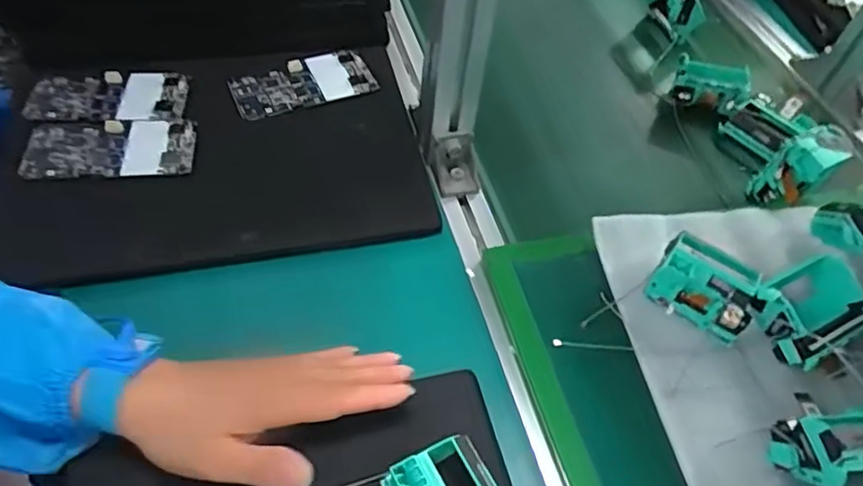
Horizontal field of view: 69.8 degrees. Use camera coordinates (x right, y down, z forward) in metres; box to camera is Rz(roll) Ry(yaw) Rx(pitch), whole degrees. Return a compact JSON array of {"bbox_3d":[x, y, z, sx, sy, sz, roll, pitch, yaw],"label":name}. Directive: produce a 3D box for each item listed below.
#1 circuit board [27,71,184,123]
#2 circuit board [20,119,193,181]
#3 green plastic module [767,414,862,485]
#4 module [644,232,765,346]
[{"bbox_3d":[-0.281,-0.126,0.537,0.121,0.009,0.058,-4,54,-7],"label":"circuit board"},{"bbox_3d":[-0.260,-0.075,0.501,0.127,0.010,0.057,-3,52,-8],"label":"circuit board"},{"bbox_3d":[0.250,0.123,0.371,0.071,0.056,0.048,-1,54,-6],"label":"green plastic module"},{"bbox_3d":[0.200,0.033,0.451,0.073,0.033,0.053,31,58,17],"label":"module"}]

